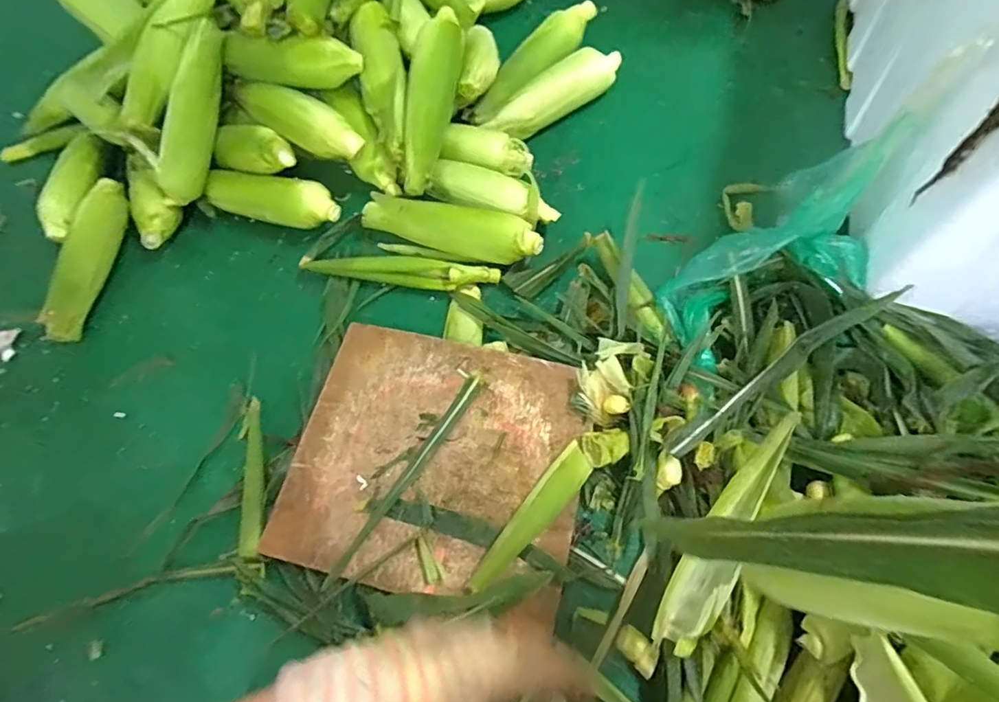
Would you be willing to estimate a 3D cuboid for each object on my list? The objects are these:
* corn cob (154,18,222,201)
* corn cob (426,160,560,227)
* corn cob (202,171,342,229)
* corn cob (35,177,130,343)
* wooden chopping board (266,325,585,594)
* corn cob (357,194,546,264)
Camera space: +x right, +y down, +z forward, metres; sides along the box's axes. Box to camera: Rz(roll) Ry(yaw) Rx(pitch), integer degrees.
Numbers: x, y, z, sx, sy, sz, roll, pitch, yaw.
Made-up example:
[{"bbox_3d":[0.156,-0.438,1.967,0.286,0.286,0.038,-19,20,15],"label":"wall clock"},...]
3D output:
[{"bbox_3d":[-0.393,-0.299,0.647,0.042,0.048,0.224,27,108,13],"label":"corn cob"},{"bbox_3d":[-0.004,-0.198,0.638,0.168,0.040,0.057,21,72,15],"label":"corn cob"},{"bbox_3d":[-0.303,-0.196,0.678,0.198,0.055,0.057,12,69,11],"label":"corn cob"},{"bbox_3d":[-0.546,-0.129,0.675,0.058,0.058,0.240,-3,67,5],"label":"corn cob"},{"bbox_3d":[-0.064,0.114,0.529,0.289,0.034,0.256,13,68,8],"label":"wooden chopping board"},{"bbox_3d":[-0.063,-0.150,0.614,0.226,0.046,0.055,15,70,12],"label":"corn cob"}]

